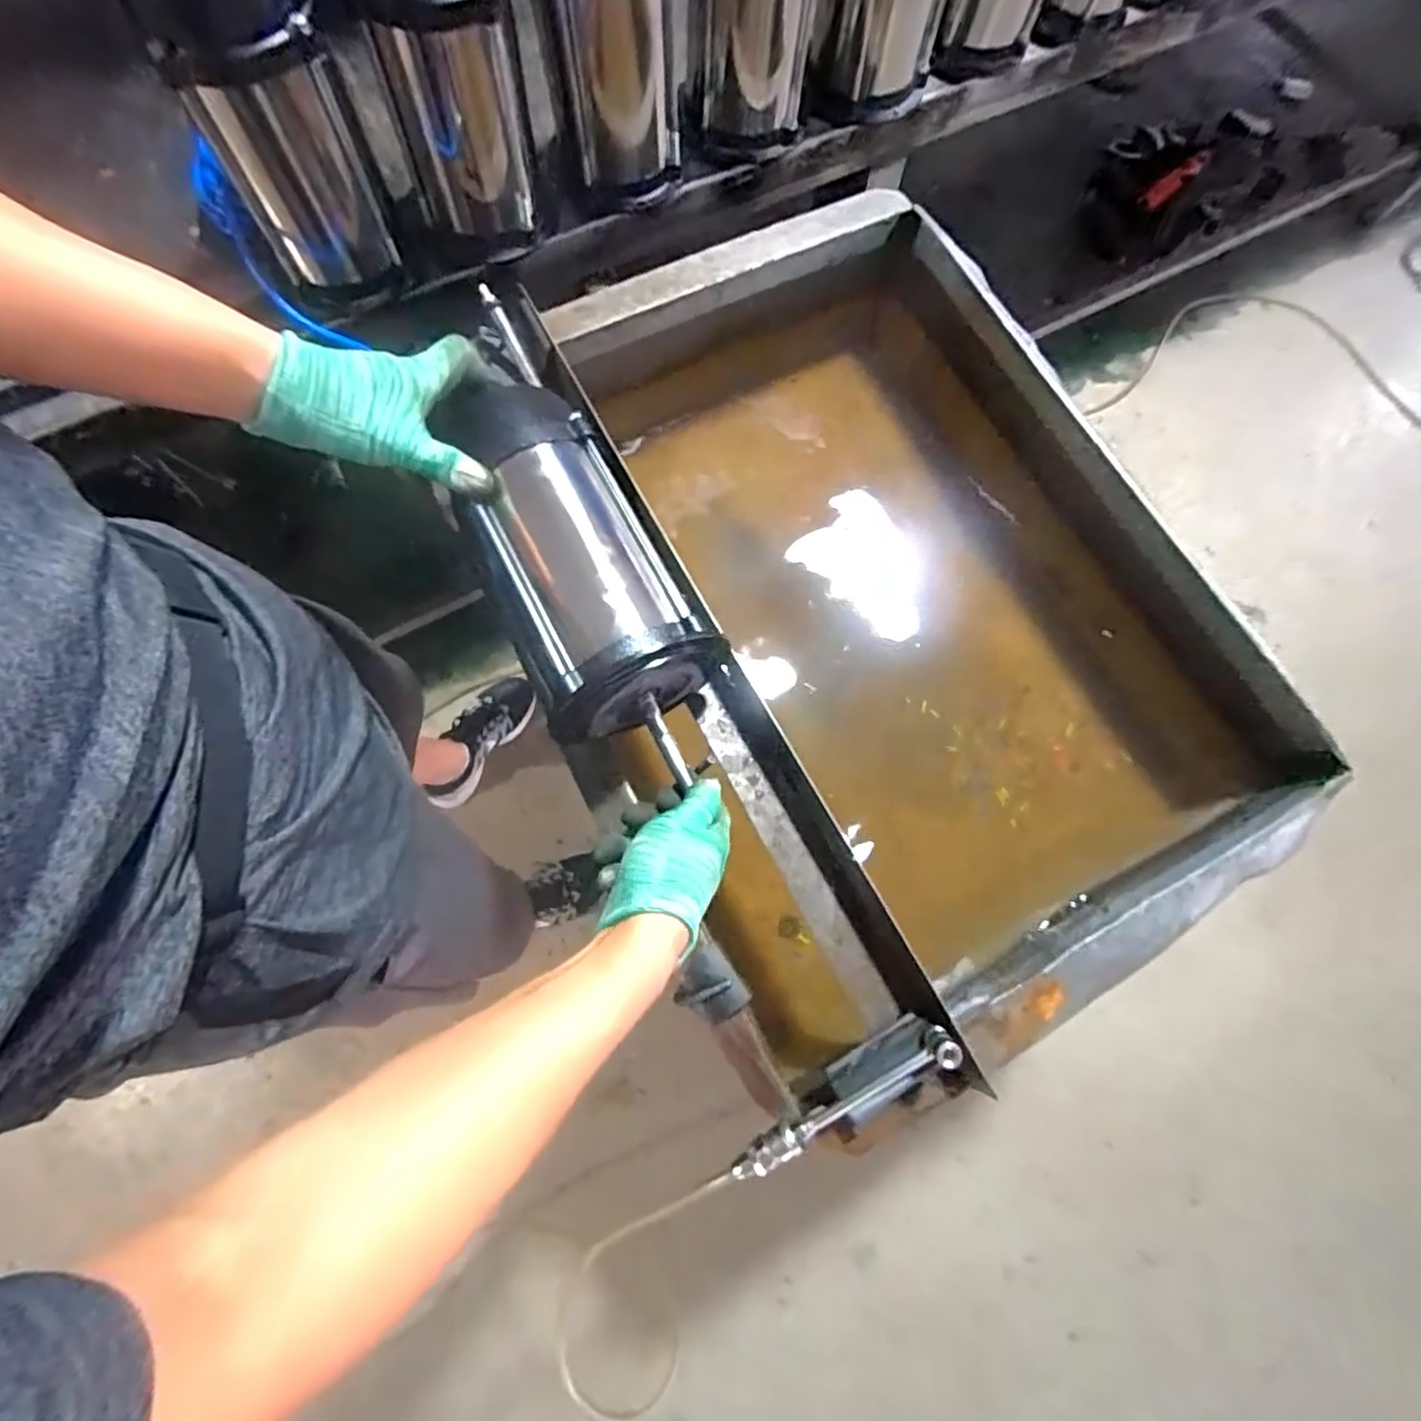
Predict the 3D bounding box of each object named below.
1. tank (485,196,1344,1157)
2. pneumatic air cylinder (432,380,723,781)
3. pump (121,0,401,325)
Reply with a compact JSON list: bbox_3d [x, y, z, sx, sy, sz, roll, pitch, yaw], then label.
[{"bbox_3d":[0.137,-0.098,0.682,0.552,0.224,0.759,-26,76,-8],"label":"tank"},{"bbox_3d":[-0.089,-0.102,0.483,0.120,0.108,0.308,-23,87,-5],"label":"pneumatic air cylinder"},{"bbox_3d":[-0.350,-0.478,0.547,0.120,0.258,0.094,-28,77,-9],"label":"pump"}]

